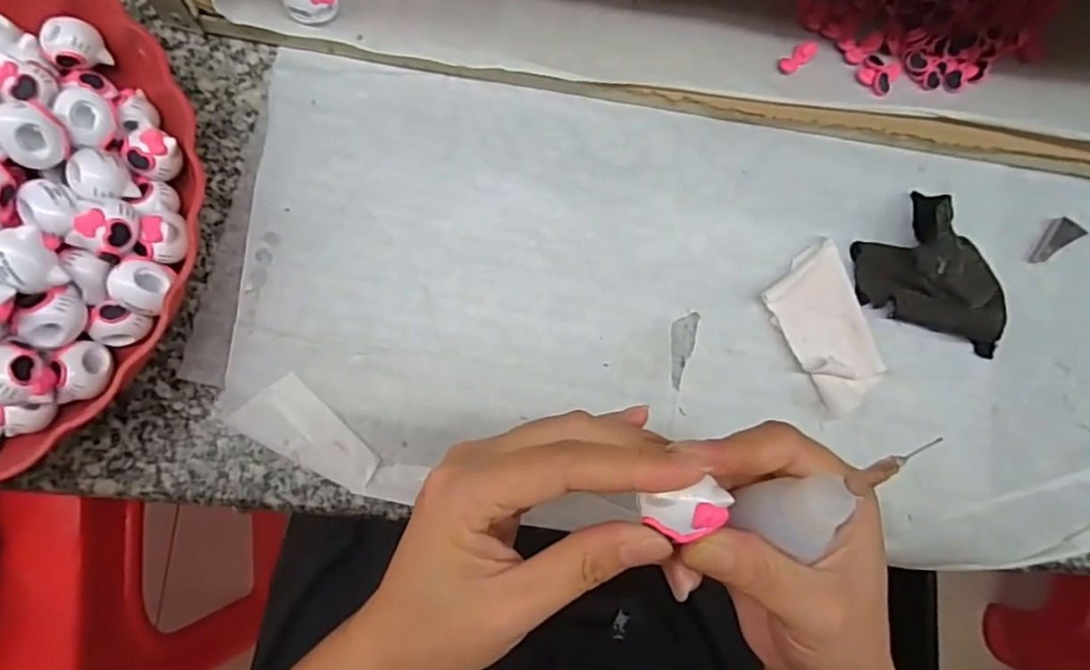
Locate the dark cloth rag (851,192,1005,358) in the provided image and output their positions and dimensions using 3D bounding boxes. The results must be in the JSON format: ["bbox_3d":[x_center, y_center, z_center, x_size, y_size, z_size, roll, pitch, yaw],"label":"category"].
[{"bbox_3d":[0.204,-0.025,0.322,0.060,0.020,0.088,-22,85,-10],"label":"dark cloth rag"}]

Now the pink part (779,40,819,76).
[{"bbox_3d":[0.138,-0.151,0.330,0.026,0.005,0.010,-38,88,-11],"label":"pink part"}]

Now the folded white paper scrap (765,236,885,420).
[{"bbox_3d":[0.149,-0.004,0.319,0.048,0.012,0.081,-27,86,-10],"label":"folded white paper scrap"}]

